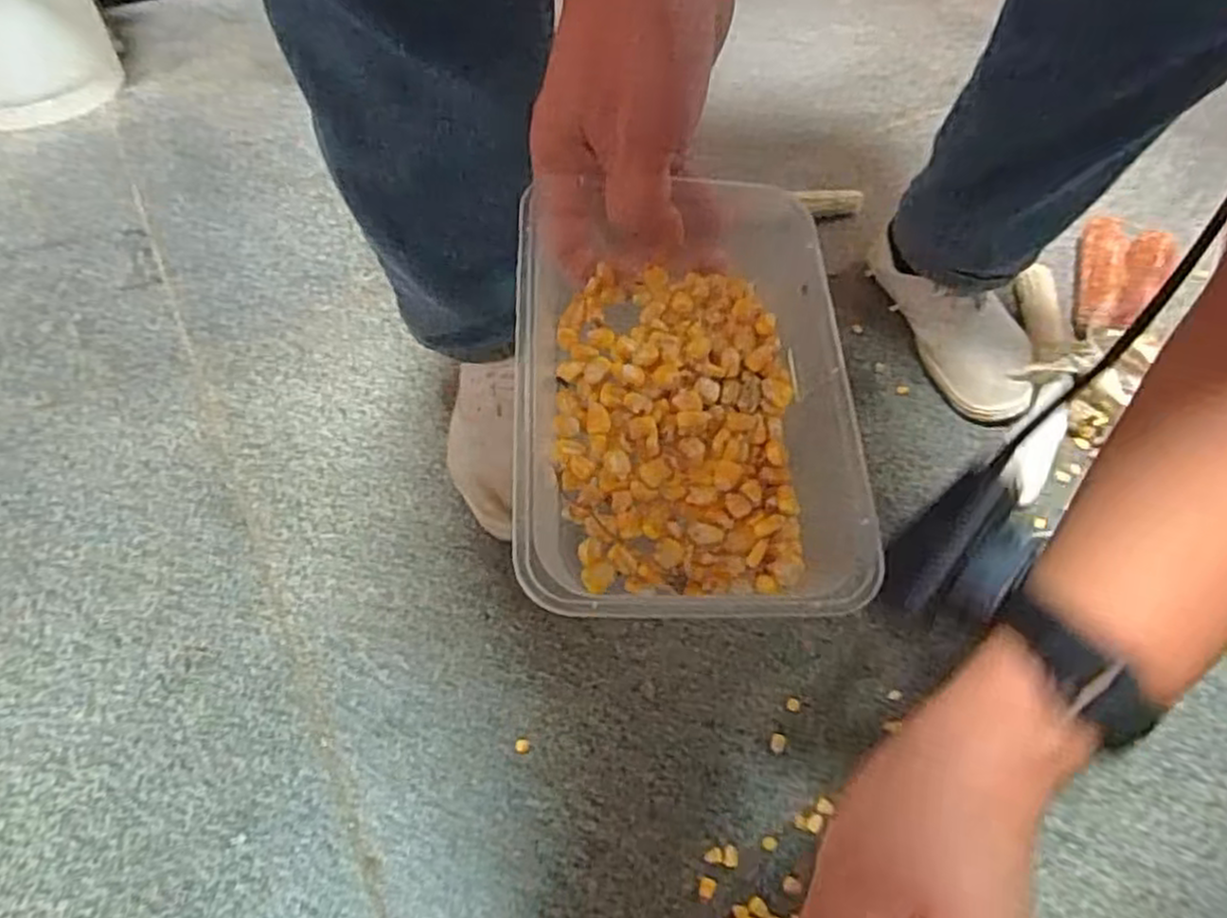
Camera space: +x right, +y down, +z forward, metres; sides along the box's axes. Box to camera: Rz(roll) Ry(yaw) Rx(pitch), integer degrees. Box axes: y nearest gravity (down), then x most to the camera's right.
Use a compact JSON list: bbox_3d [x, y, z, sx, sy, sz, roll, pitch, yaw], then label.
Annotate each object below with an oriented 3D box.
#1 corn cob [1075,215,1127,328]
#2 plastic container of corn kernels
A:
[{"bbox_3d":[0.488,-0.190,0.748,0.035,0.031,0.160,19,54,14],"label":"corn cob"},{"bbox_3d":[0.023,-0.028,0.266,0.119,0.049,0.180,-3,52,-2],"label":"plastic container of corn kernels"}]

